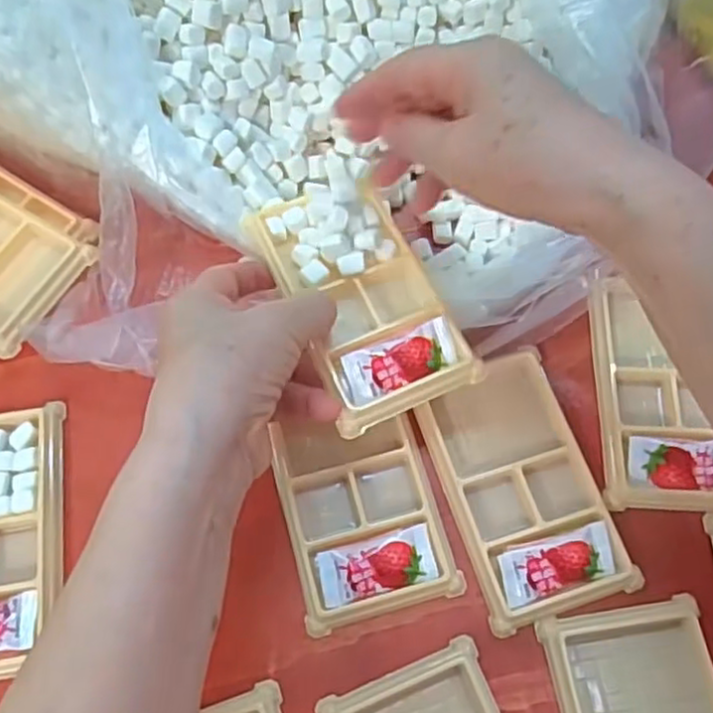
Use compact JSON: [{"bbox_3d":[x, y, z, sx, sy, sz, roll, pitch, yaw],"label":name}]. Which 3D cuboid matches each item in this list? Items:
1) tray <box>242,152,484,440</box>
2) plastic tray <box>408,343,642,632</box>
[{"bbox_3d":[0.001,-0.034,0.367,0.074,0.024,0.135,-24,69,-10],"label":"tray"},{"bbox_3d":[0.087,0.066,0.371,0.080,0.012,0.133,-16,67,-6],"label":"plastic tray"}]

